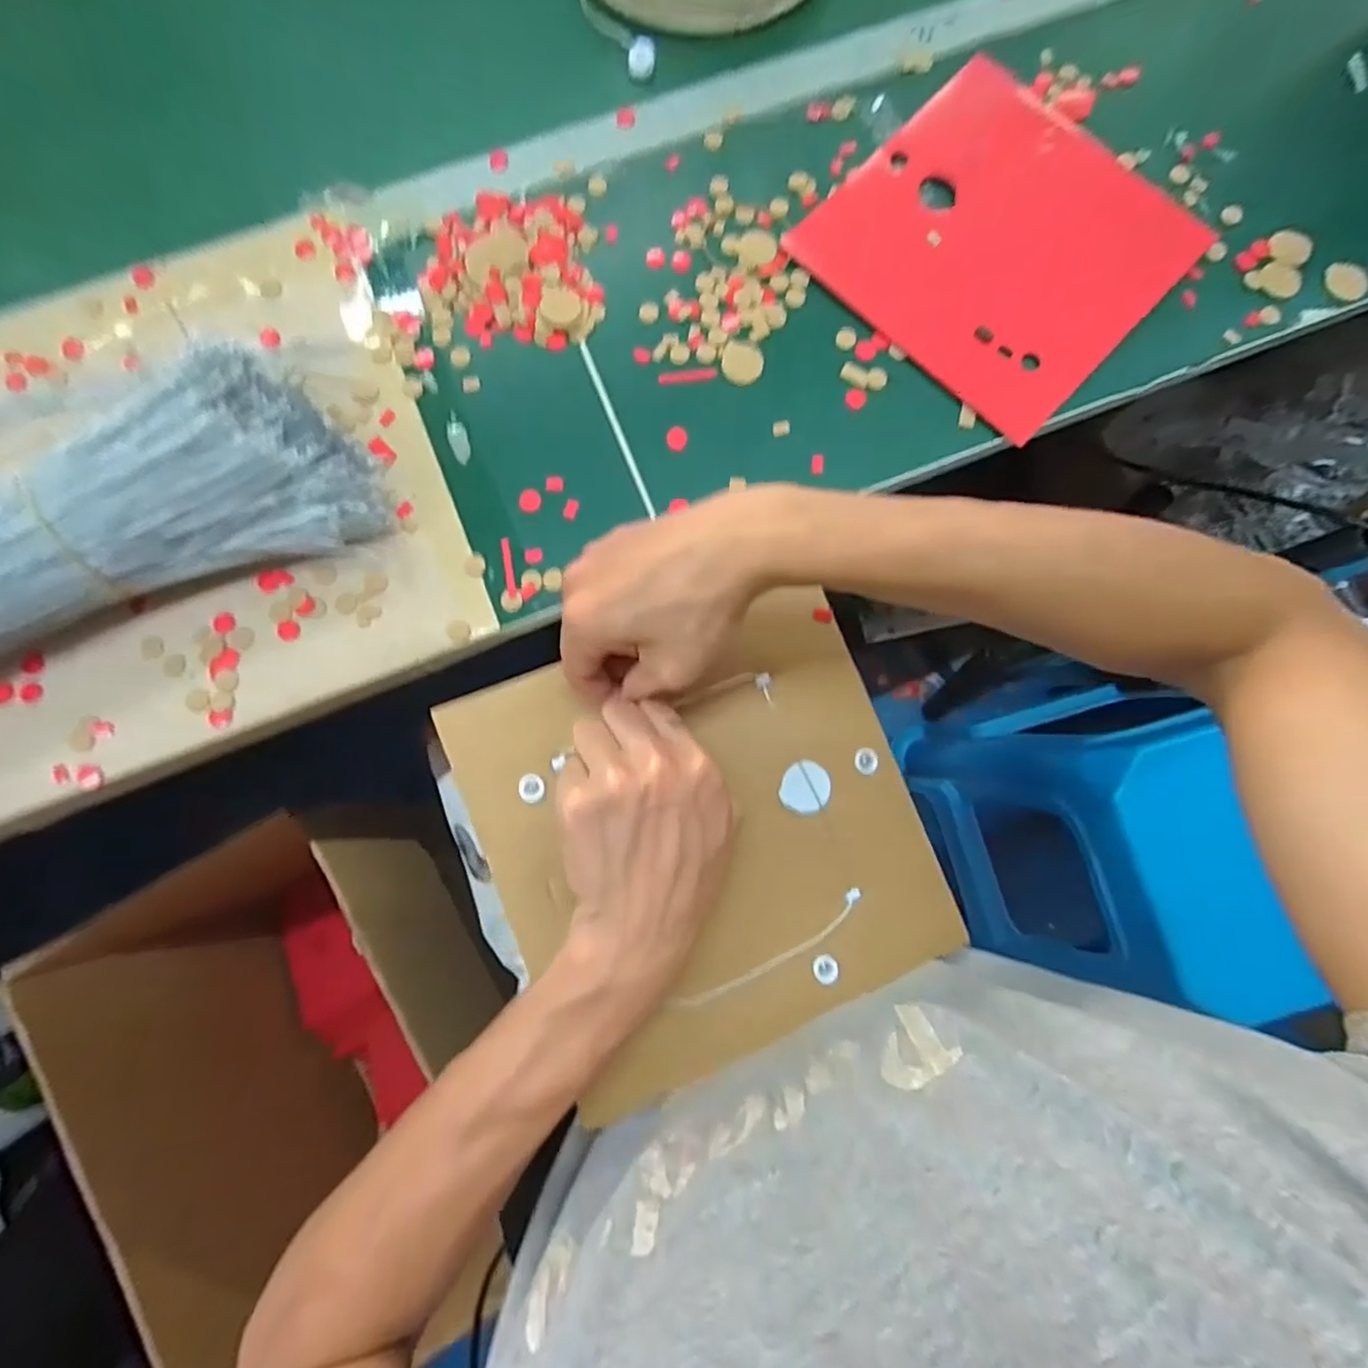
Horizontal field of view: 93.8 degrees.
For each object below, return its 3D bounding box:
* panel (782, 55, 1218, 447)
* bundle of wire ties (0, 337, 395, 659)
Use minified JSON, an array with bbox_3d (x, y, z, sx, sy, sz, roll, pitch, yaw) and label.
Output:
[{"bbox_3d":[0.221,-0.312,0.453,0.218,0.006,0.212,43,87,6],"label":"panel"},{"bbox_3d":[-0.460,-0.038,0.365,0.560,0.082,0.127,-23,82,-4],"label":"bundle of wire ties"}]

